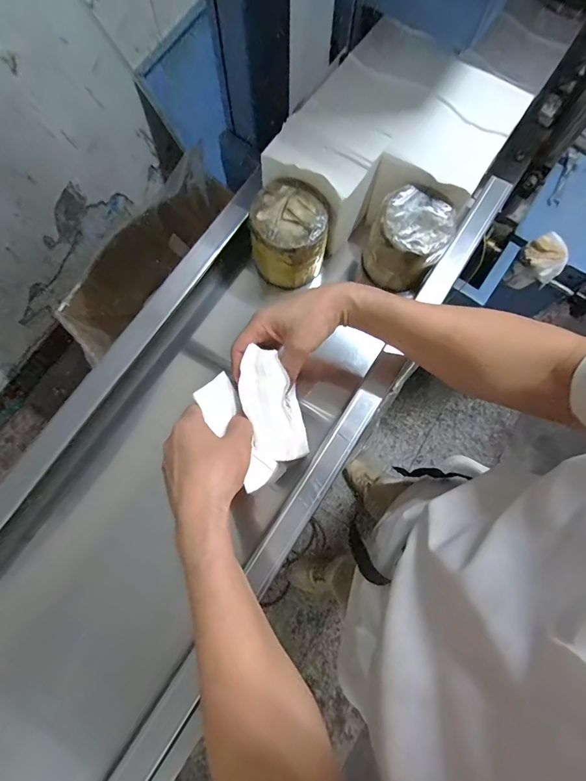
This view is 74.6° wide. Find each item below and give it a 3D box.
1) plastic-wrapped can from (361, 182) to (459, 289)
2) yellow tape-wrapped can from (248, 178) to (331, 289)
[{"bbox_3d":[0.145,-0.187,0.495,0.088,0.093,0.087,0,77,1],"label":"plastic-wrapped can"},{"bbox_3d":[-0.003,-0.200,0.498,0.095,0.096,0.099,9,77,3],"label":"yellow tape-wrapped can"}]

